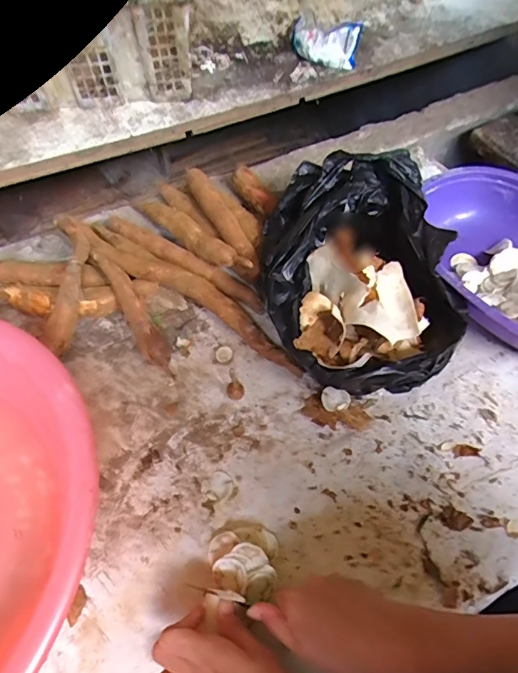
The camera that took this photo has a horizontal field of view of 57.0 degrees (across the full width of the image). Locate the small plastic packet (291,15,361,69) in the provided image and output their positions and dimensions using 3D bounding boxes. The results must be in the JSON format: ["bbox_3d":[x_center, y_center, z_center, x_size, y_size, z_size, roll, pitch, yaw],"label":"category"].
[{"bbox_3d":[0.114,-0.512,0.841,0.121,0.069,0.044,16,60,11],"label":"small plastic packet"}]

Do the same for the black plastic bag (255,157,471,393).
[{"bbox_3d":[0.112,-0.073,0.548,0.211,0.099,0.280,-4,56,-2],"label":"black plastic bag"}]

